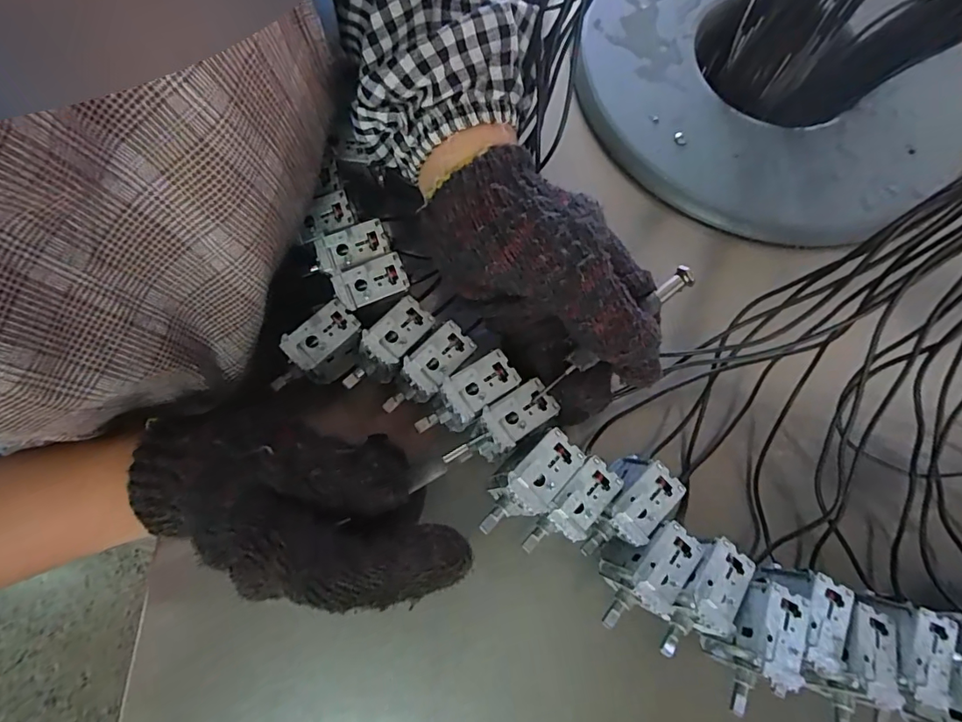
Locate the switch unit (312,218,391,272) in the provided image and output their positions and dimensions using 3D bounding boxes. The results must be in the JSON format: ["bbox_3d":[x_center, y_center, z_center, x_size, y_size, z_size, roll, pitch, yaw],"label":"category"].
[{"bbox_3d":[-0.073,-0.063,0.273,0.042,0.009,0.019,-21,75,-8],"label":"switch unit"}]

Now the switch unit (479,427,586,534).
[{"bbox_3d":[0.022,0.057,0.231,0.056,0.018,0.025,-39,78,-12],"label":"switch unit"}]

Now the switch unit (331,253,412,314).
[{"bbox_3d":[-0.060,-0.043,0.267,0.037,0.010,0.021,-24,75,-9],"label":"switch unit"}]

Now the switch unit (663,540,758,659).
[{"bbox_3d":[0.104,0.110,0.226,0.024,0.021,0.056,32,75,7],"label":"switch unit"}]

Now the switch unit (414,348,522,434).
[{"bbox_3d":[-0.006,0.017,0.251,0.048,0.017,0.022,-39,78,-12],"label":"switch unit"}]

